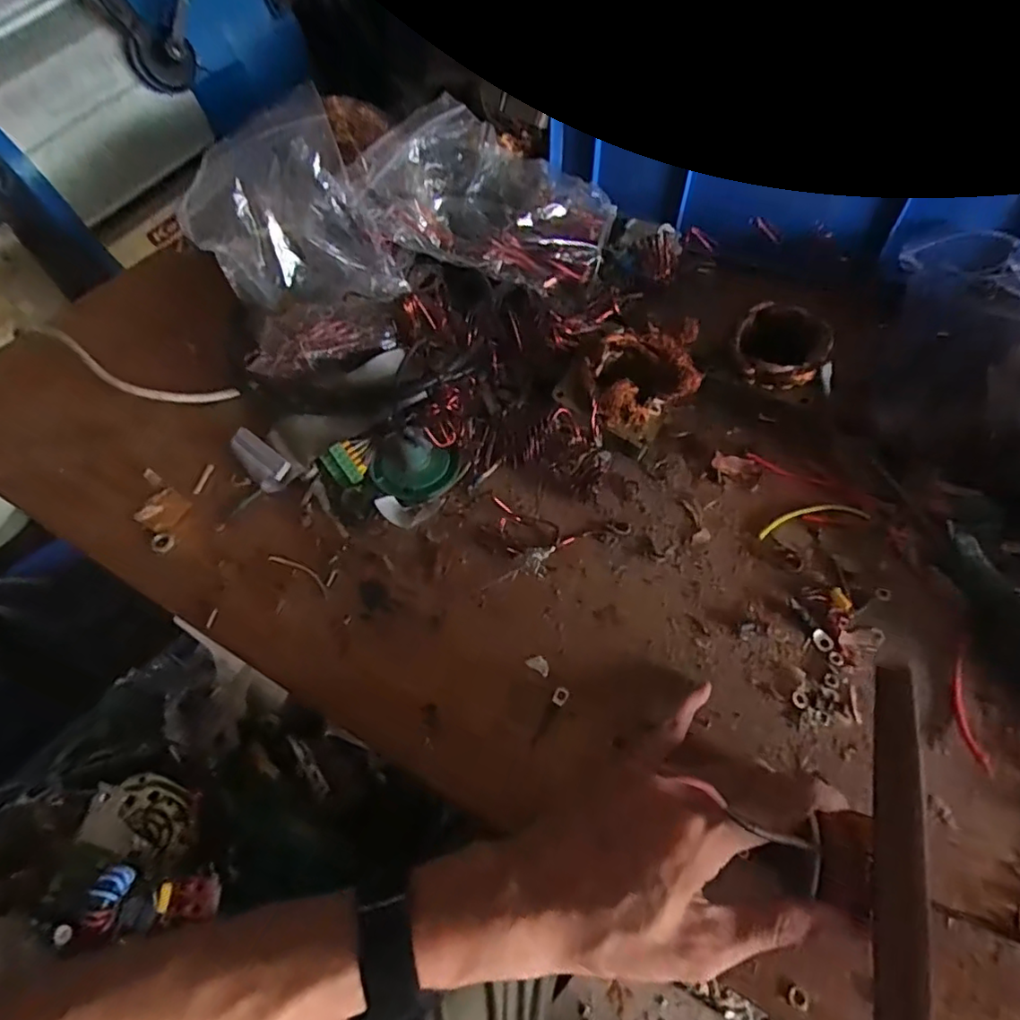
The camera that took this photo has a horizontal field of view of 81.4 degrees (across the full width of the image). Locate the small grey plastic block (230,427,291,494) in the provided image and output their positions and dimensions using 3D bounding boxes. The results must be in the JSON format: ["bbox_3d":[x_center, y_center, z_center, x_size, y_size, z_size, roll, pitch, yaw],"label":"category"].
[{"bbox_3d":[-0.185,-0.037,0.438,0.024,0.021,0.055,-40,64,-21],"label":"small grey plastic block"}]

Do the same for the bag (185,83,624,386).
[{"bbox_3d":[-0.076,-0.258,0.509,0.356,0.162,0.174,-25,58,-17],"label":"bag"}]

